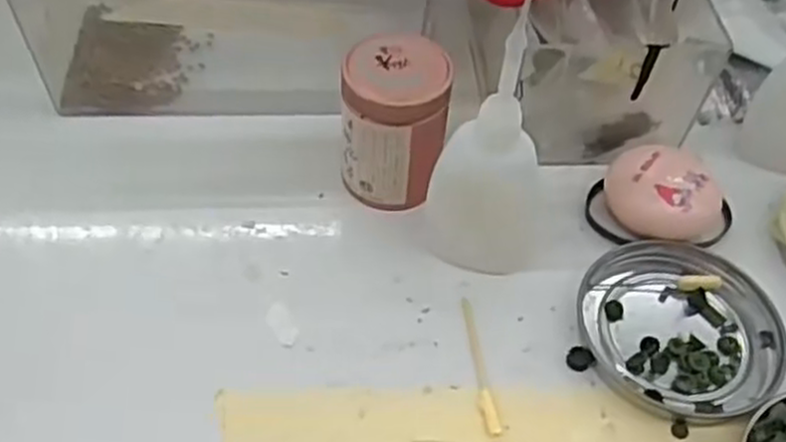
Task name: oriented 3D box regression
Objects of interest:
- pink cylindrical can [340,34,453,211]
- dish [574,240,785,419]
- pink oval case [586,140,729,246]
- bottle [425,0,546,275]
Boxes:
[{"bbox_3d":[0.000,-0.040,0.338,0.043,0.064,0.041,2,52,-2],"label":"pink cylindrical can"},{"bbox_3d":[0.115,0.041,0.317,0.079,0.007,0.072,2,52,-2],"label":"dish"},{"bbox_3d":[0.117,-0.008,0.345,0.055,0.023,0.046,32,57,20],"label":"pink oval case"},{"bbox_3d":[0.043,-0.031,0.301,0.047,0.115,0.050,19,53,11],"label":"bottle"}]

